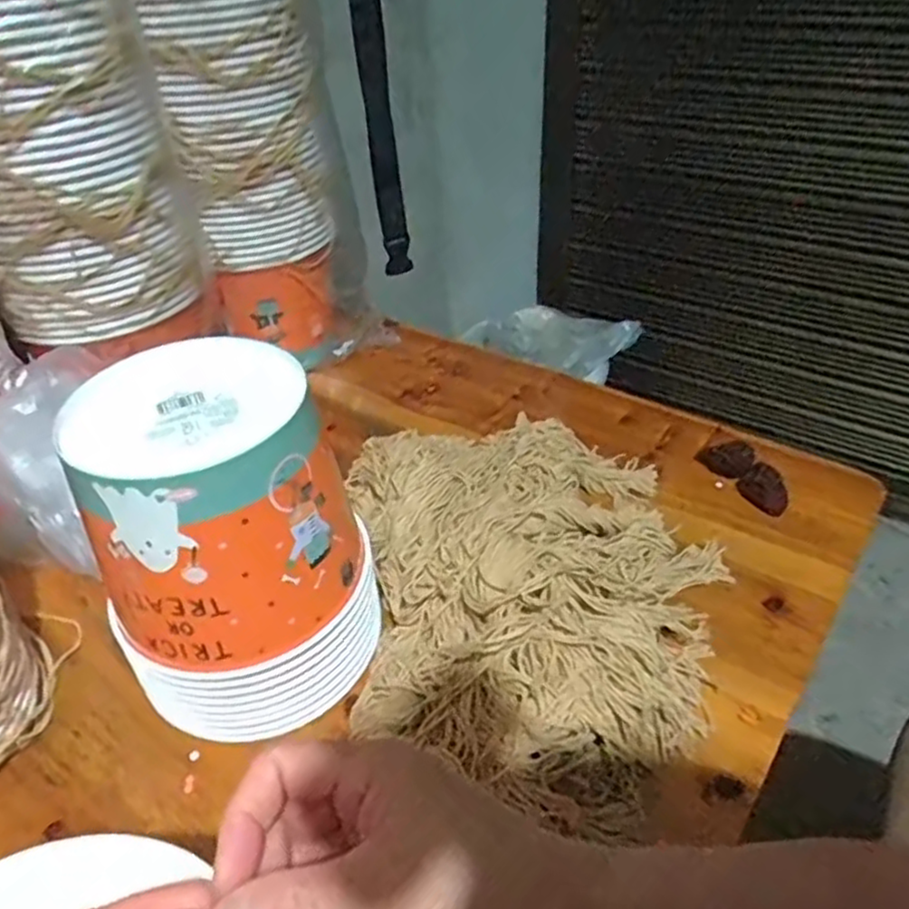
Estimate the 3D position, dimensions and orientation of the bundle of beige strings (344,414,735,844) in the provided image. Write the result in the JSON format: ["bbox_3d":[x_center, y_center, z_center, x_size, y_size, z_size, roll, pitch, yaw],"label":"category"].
[{"bbox_3d":[0.060,0.075,0.489,0.261,0.065,0.343,-6,40,-4],"label":"bundle of beige strings"}]

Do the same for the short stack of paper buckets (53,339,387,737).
[{"bbox_3d":[-0.134,0.053,0.430,0.149,0.191,0.139,-18,42,-17],"label":"short stack of paper buckets"}]

